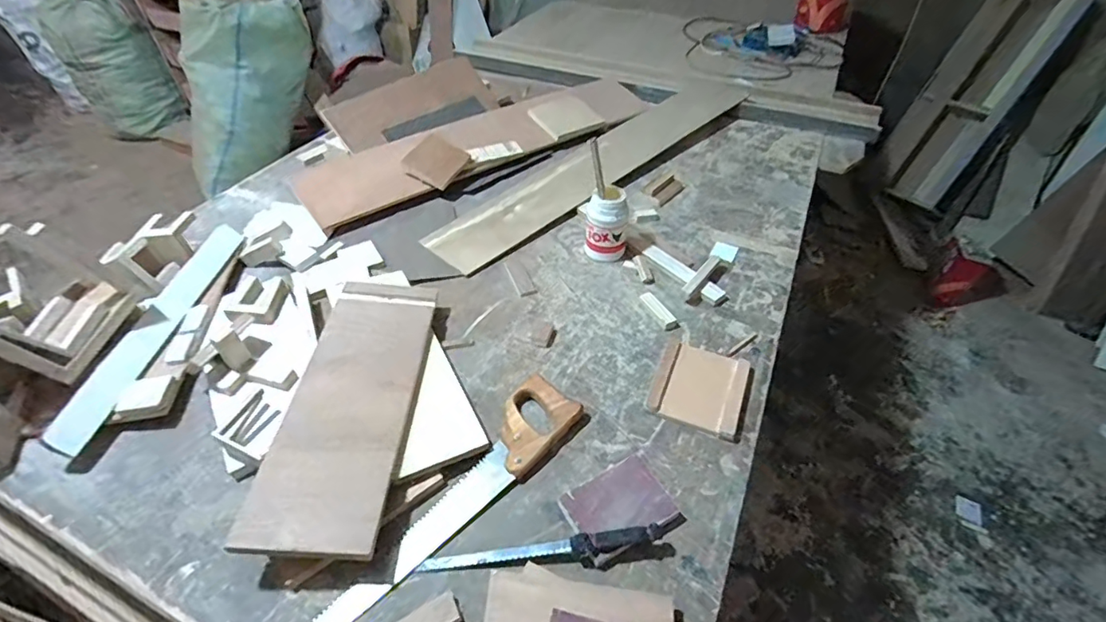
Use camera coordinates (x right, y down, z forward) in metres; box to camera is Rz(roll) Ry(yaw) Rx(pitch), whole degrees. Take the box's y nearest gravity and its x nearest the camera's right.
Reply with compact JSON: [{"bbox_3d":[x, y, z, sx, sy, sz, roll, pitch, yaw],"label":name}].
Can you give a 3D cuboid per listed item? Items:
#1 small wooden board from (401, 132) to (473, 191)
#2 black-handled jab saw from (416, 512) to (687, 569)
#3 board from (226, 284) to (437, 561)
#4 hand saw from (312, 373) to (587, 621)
[{"bbox_3d":[-0.261,-0.335,1.189,0.108,0.009,0.129,38,62,-6],"label":"small wooden board"},{"bbox_3d":[0.006,0.283,0.634,0.328,0.040,0.047,-8,45,-8],"label":"black-handled jab saw"},{"bbox_3d":[-0.275,0.111,0.743,0.152,0.023,0.444,7,41,-7],"label":"board"},{"bbox_3d":[-0.121,0.244,0.683,0.095,0.031,0.425,30,52,26],"label":"hand saw"}]

